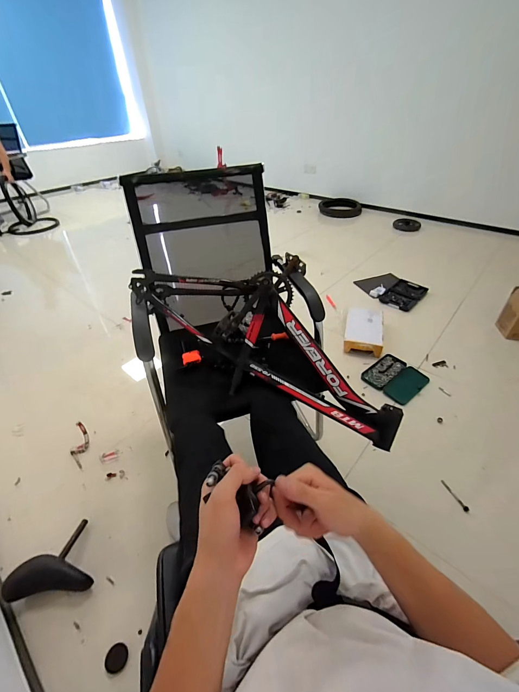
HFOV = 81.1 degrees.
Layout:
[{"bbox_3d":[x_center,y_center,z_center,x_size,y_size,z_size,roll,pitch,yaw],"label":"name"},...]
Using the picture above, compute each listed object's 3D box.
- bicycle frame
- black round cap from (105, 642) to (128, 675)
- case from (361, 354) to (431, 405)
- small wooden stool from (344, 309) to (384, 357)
[{"bbox_3d":[0.071,-0.044,0.949,0.837,0.279,0.459,39,54,10],"label":"bicycle frame"},{"bbox_3d":[-0.365,0.799,0.778,0.060,0.014,0.055,-1,40,1],"label":"black round cap"},{"bbox_3d":[0.668,0.156,1.502,0.270,0.029,0.247,-31,50,-27],"label":"case"},{"bbox_3d":[0.593,-0.090,1.719,0.204,0.075,0.319,10,41,14],"label":"small wooden stool"}]

